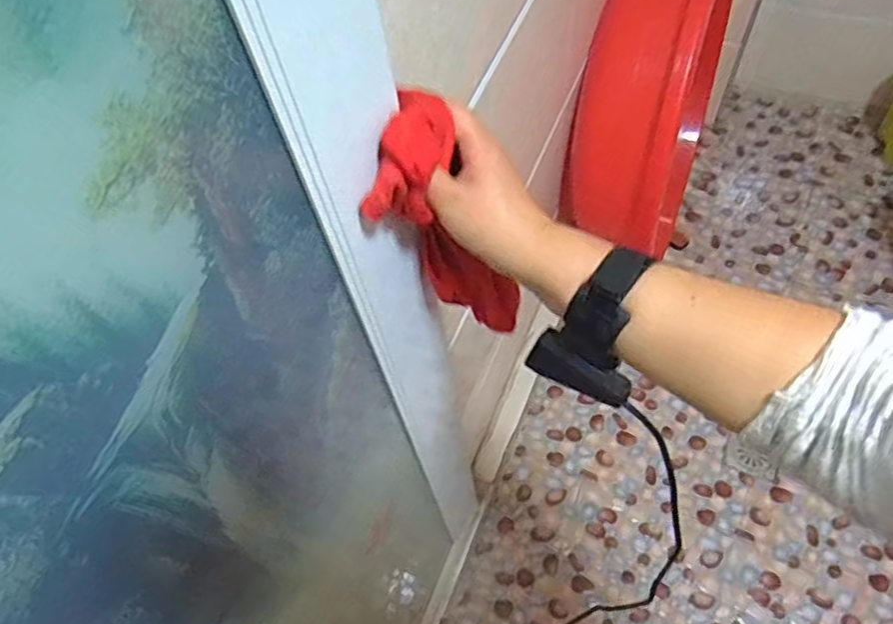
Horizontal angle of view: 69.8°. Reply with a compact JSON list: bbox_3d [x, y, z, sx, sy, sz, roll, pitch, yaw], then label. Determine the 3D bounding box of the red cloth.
[{"bbox_3d":[-0.001,-0.057,0.451,0.059,0.214,0.071,-20,59,8],"label":"red cloth"}]

